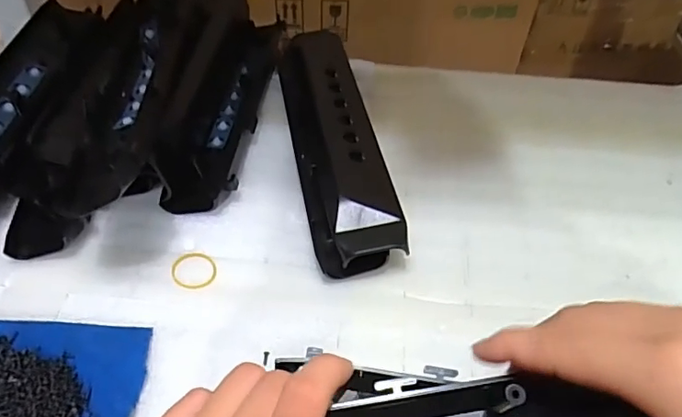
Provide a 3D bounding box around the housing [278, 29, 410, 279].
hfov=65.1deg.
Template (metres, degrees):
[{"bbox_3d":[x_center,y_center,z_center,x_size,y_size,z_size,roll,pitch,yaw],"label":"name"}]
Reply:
[{"bbox_3d":[-0.005,-0.060,0.436,0.068,0.043,0.261,-7,47,-9],"label":"housing"}]

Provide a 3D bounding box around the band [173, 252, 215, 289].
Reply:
[{"bbox_3d":[-0.101,0.042,0.365,0.029,0.004,0.032,-25,53,-24],"label":"band"}]

